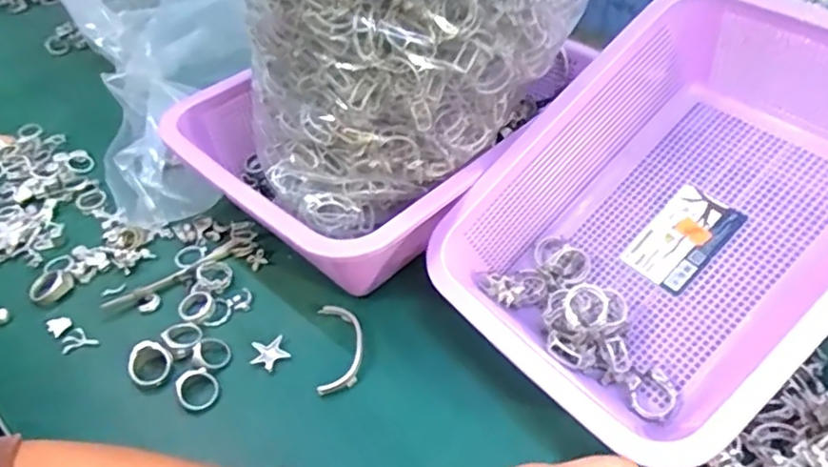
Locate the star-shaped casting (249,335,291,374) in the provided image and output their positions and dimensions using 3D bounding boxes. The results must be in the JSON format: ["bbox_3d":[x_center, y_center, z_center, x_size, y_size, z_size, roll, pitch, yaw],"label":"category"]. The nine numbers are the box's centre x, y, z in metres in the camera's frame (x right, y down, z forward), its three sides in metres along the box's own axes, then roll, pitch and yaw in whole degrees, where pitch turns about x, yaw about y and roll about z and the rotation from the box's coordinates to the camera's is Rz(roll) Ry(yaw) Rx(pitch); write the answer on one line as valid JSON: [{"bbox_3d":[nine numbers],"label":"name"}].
[{"bbox_3d":[-0.093,0.077,0.389,0.023,0.005,0.022,-24,49,-18],"label":"star-shaped casting"}]

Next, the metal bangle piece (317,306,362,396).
[{"bbox_3d":[-0.047,0.070,0.385,0.027,0.007,0.064,-7,46,-2],"label":"metal bangle piece"}]

